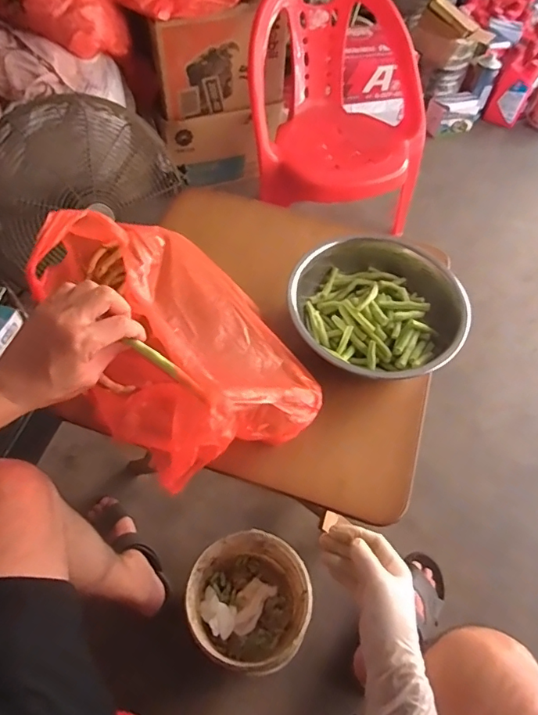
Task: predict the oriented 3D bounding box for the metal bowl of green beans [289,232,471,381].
[{"bbox_3d":[0.144,-0.066,0.652,0.223,0.076,0.201,17,58,8],"label":"metal bowl of green beans"}]

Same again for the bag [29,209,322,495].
[{"bbox_3d":[-0.115,-0.041,0.559,0.223,0.191,0.336,-30,63,-20],"label":"bag"}]

